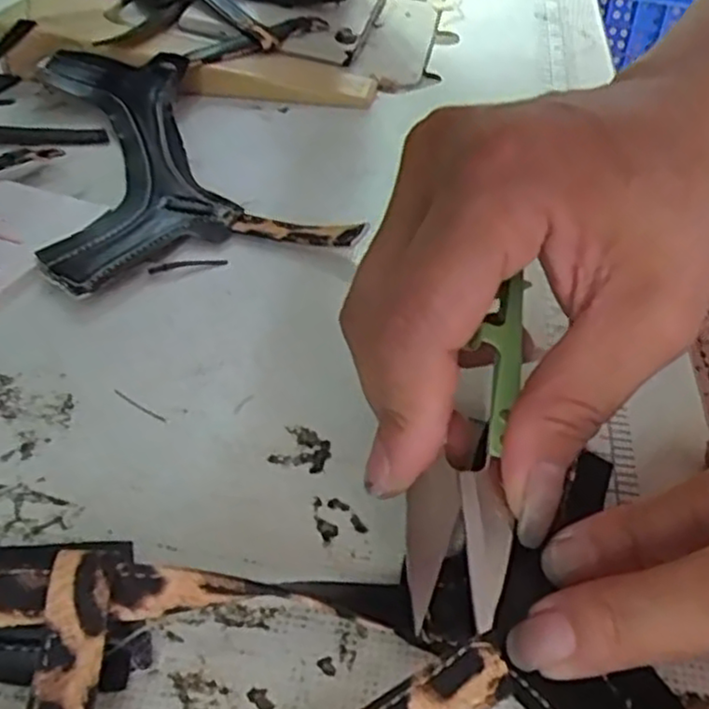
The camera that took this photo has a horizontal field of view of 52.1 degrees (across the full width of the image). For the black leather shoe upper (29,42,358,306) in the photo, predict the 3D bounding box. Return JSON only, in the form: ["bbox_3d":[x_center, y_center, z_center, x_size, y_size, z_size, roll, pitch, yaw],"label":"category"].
[{"bbox_3d":[-0.090,-0.090,0.316,0.103,0.015,0.200,-17,45,-19],"label":"black leather shoe upper"}]

